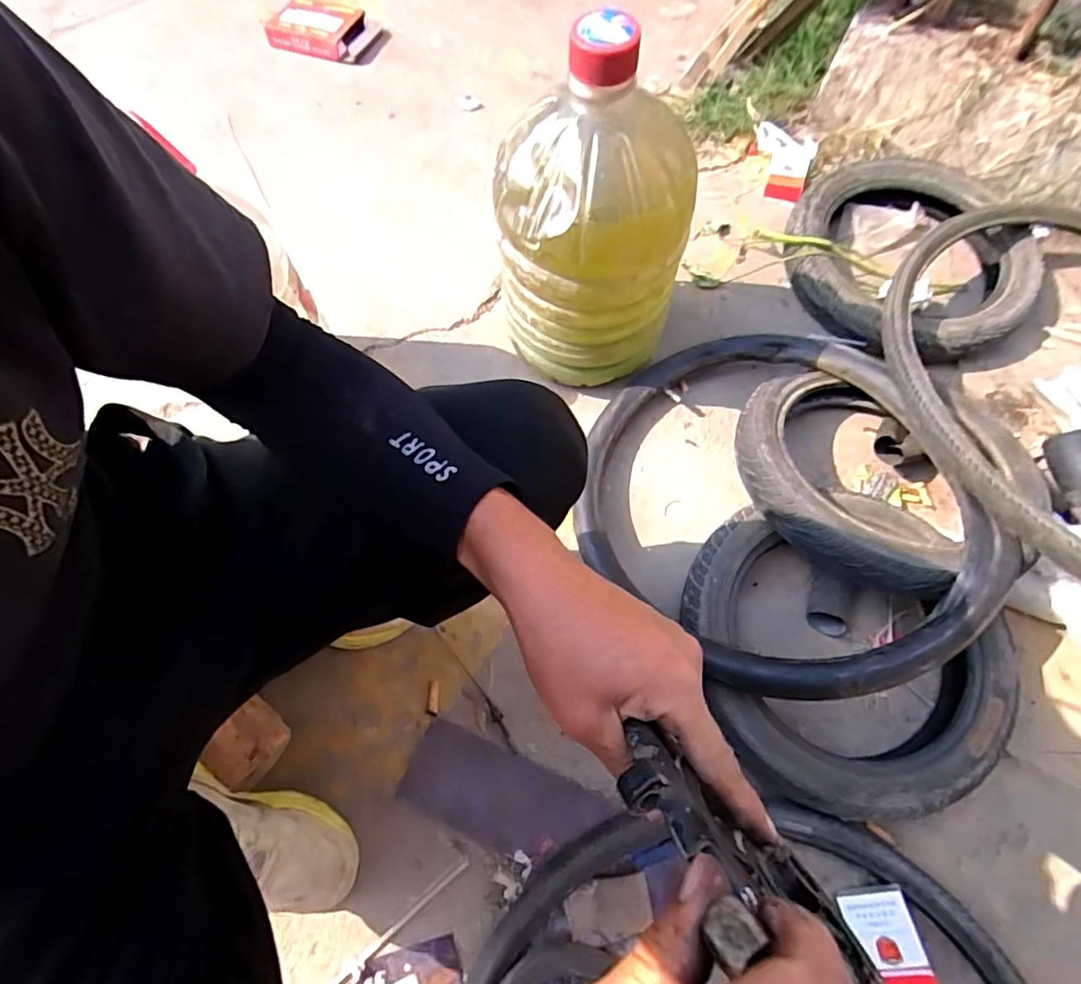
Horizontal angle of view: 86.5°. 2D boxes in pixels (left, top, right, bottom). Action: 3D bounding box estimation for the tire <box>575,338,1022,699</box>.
[{"bbox_3d":[0.253,0.008,0.670,0.419,0.051,0.454,-8,57,13],"label":"tire"}]

